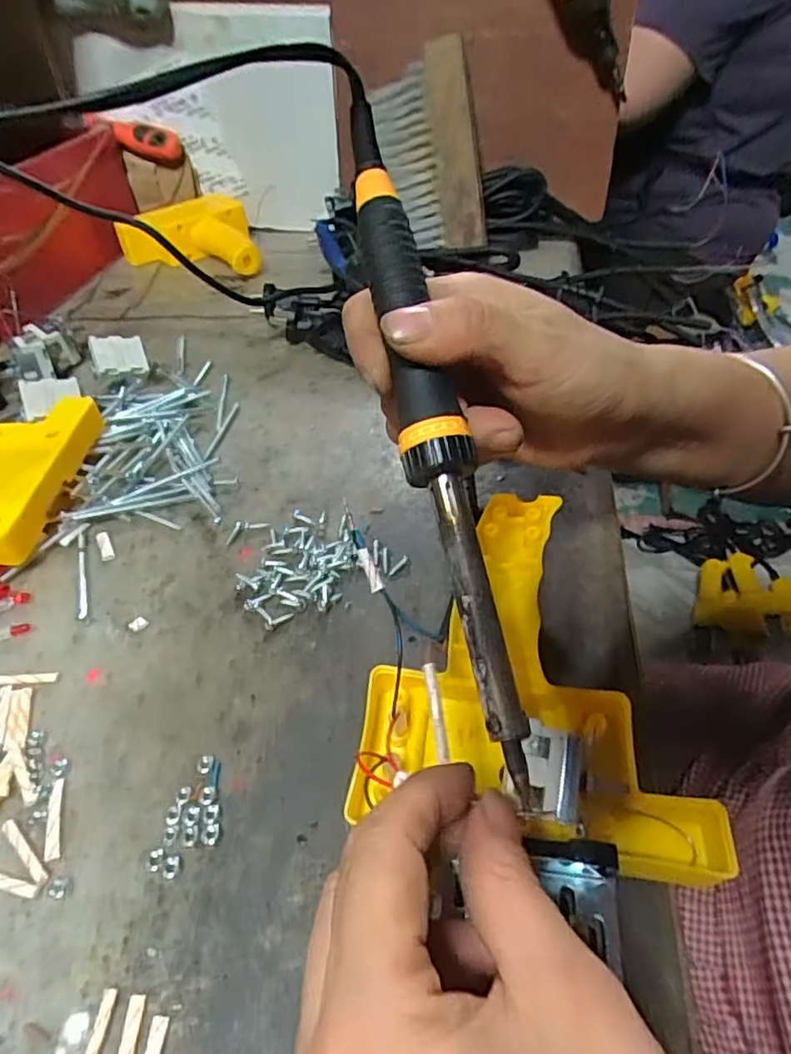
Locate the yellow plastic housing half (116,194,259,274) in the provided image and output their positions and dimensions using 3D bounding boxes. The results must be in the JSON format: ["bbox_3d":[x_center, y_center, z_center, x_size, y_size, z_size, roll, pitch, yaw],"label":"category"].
[{"bbox_3d":[-0.219,-0.301,0.652,0.134,0.046,0.146,-16,45,-13],"label":"yellow plastic housing half"}]

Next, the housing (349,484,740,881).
[{"bbox_3d":[0.052,0.055,0.257,0.128,0.045,0.149,4,44,6],"label":"housing"}]

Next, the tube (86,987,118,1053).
[{"bbox_3d":[-0.092,0.158,0.186,0.005,0.004,0.031,0,44,3],"label":"tube"}]

